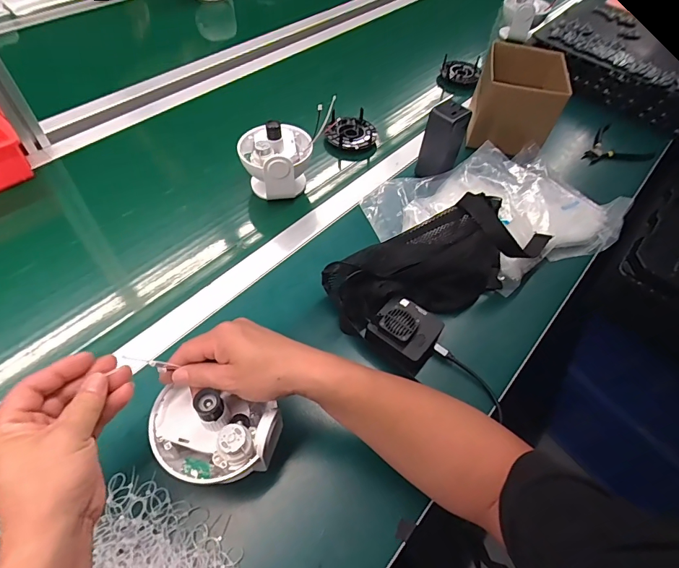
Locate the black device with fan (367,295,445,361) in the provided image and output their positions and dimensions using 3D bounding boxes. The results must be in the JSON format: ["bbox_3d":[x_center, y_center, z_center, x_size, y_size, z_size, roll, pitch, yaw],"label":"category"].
[{"bbox_3d":[0.086,0.055,0.520,0.078,0.038,0.070,35,60,18],"label":"black device with fan"}]

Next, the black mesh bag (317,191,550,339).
[{"bbox_3d":[0.142,-0.036,0.562,0.325,0.107,0.119,-22,59,-20],"label":"black mesh bag"}]

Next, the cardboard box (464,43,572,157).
[{"bbox_3d":[0.308,-0.315,0.715,0.129,0.130,0.163,12,54,3],"label":"cardboard box"}]

